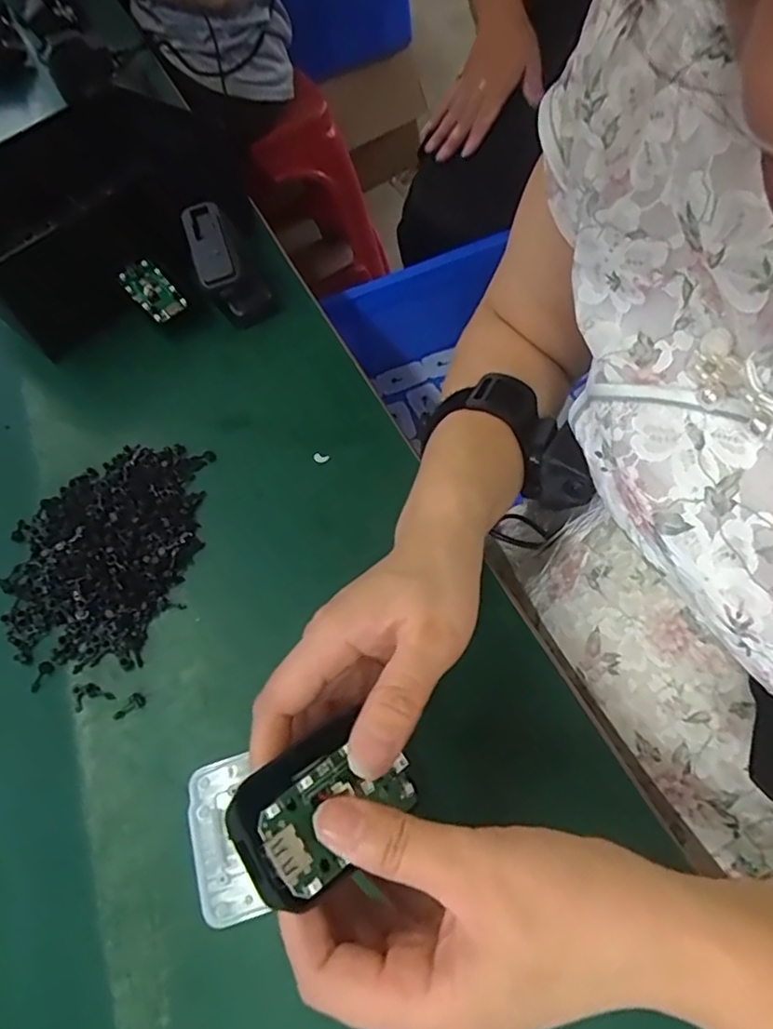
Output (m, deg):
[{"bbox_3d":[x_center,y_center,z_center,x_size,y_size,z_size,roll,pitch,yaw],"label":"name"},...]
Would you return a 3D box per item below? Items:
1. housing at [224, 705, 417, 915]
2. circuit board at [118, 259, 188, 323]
[{"bbox_3d":[-0.019,0.097,0.205,0.067,0.010,0.040,-14,63,-47],"label":"housing"},{"bbox_3d":[-0.196,-0.188,0.506,0.058,0.011,0.032,45,76,5],"label":"circuit board"}]

